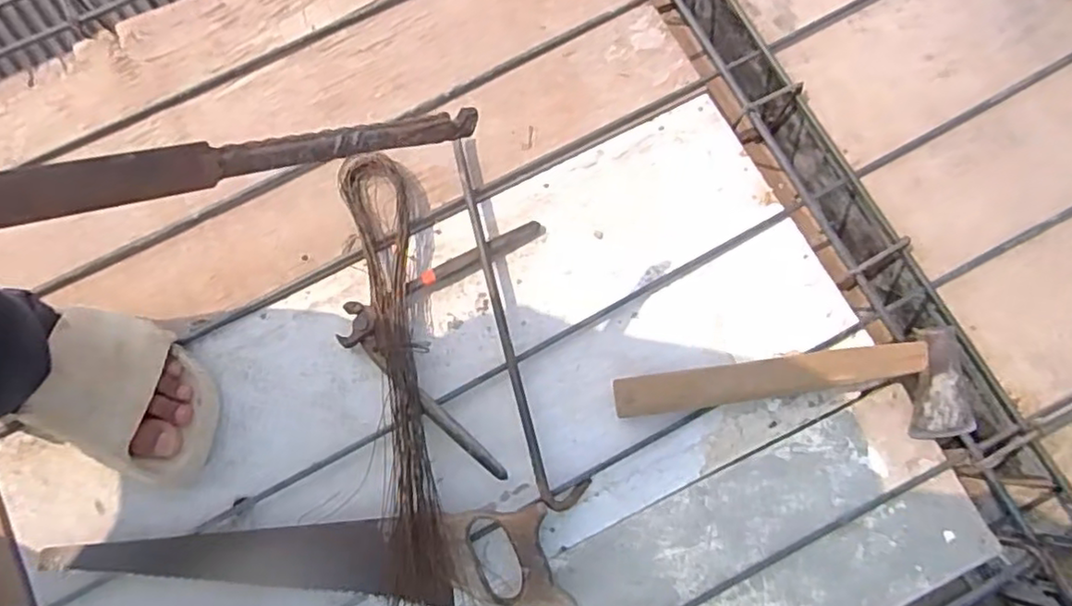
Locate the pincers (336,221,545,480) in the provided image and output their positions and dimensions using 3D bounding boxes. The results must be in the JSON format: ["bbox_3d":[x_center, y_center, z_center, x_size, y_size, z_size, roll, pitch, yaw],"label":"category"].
[{"bbox_3d":[-0.098,0.026,0.626,0.175,0.033,0.243,9,79,1],"label":"pincers"}]

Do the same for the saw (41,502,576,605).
[{"bbox_3d":[-0.204,0.232,0.578,0.446,0.030,0.079,-2,79,-1],"label":"saw"}]

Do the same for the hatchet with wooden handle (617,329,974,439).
[{"bbox_3d":[0.234,0.087,0.601,0.318,0.046,0.090,-5,79,-1],"label":"hatchet with wooden handle"}]

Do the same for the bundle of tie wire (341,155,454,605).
[{"bbox_3d":[-0.125,0.069,0.609,0.064,0.036,0.442,-9,79,-2],"label":"bundle of tie wire"}]

